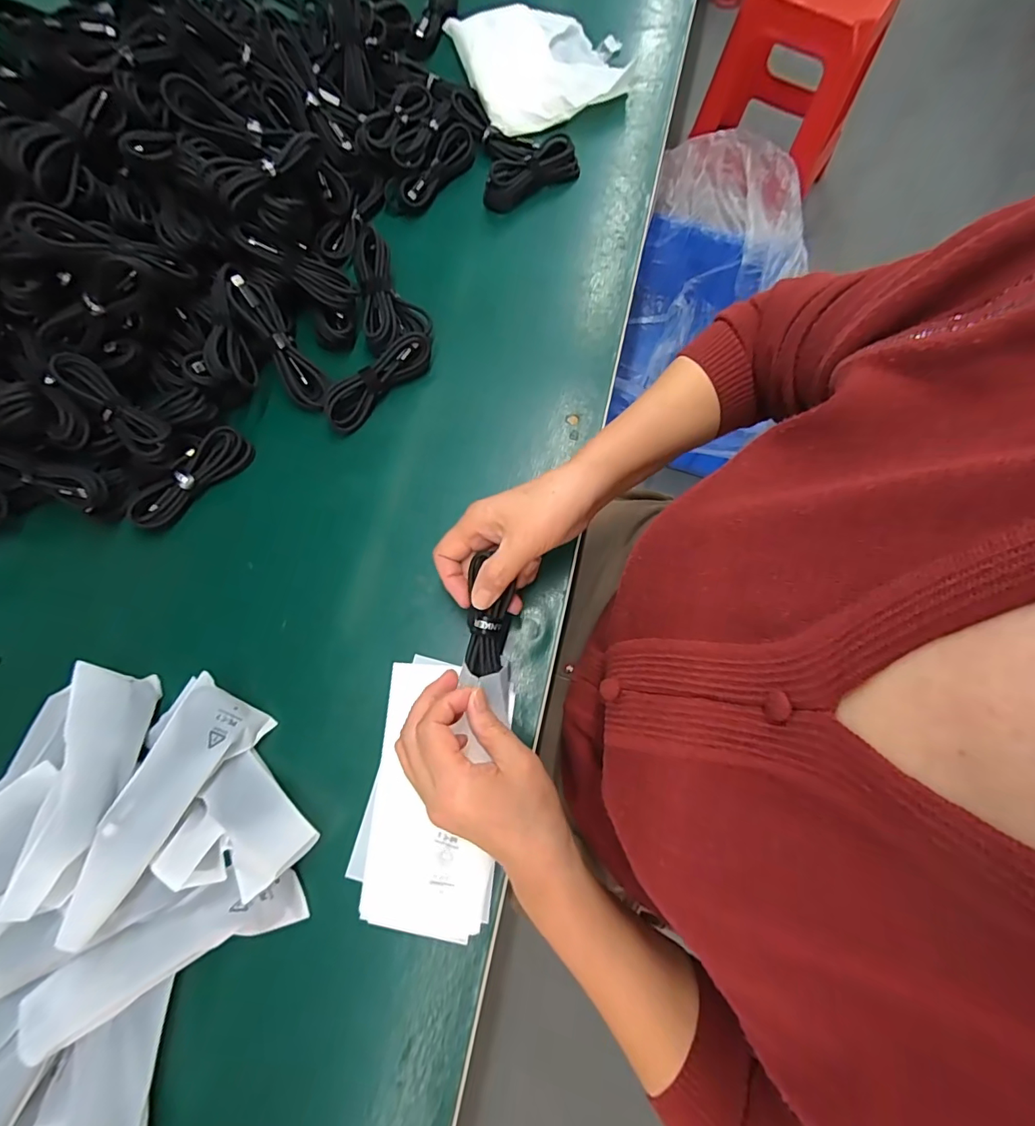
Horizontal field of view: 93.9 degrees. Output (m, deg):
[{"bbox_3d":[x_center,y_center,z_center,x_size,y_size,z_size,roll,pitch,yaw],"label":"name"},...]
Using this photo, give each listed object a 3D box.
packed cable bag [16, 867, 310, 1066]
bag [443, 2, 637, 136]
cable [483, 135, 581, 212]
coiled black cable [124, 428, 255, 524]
[{"bbox_3d":[-0.219,0.243,0.307,0.151,0.020,0.045,-19,76,-18],"label":"packed cable bag"},{"bbox_3d":[0.035,-0.585,0.556,0.197,0.037,0.181,-20,76,-6],"label":"bag"},{"bbox_3d":[0.016,-0.412,0.510,0.114,0.031,0.037,-35,78,-9],"label":"cable"},{"bbox_3d":[-0.281,-0.075,0.415,0.107,0.018,0.037,-40,78,-10],"label":"coiled black cable"}]

